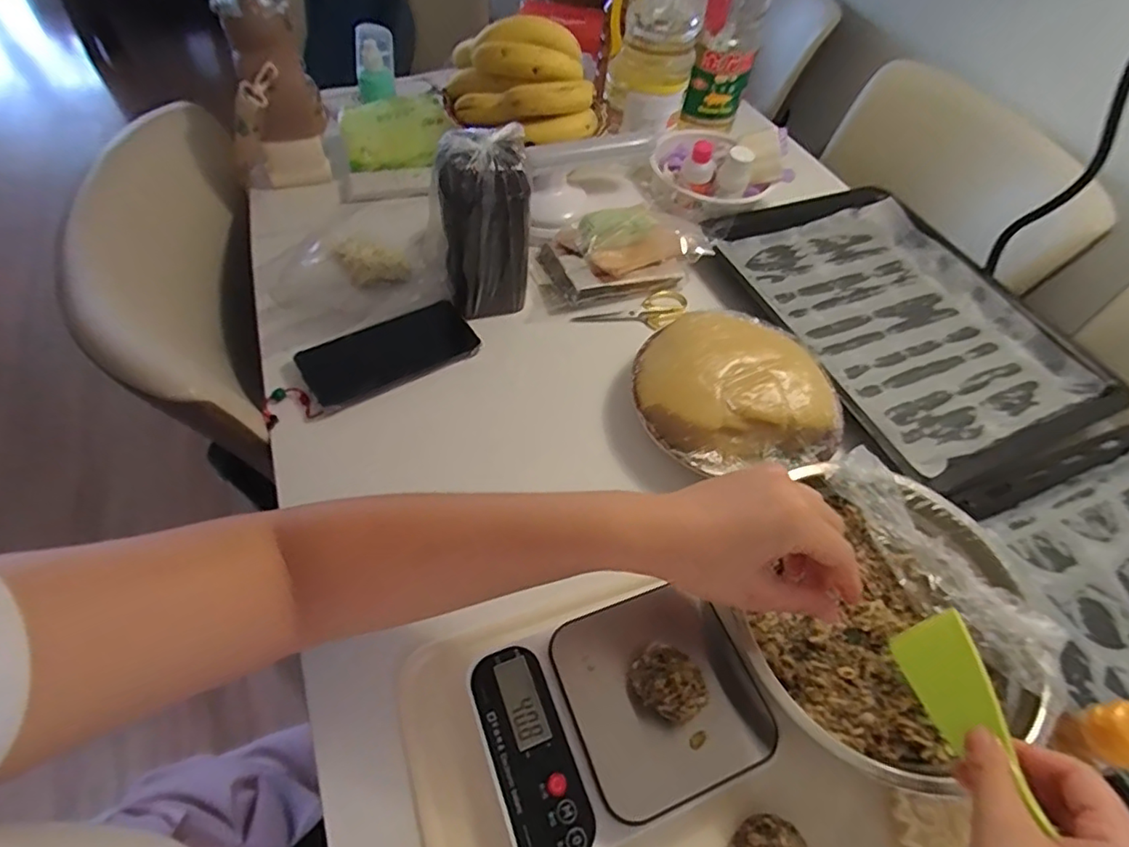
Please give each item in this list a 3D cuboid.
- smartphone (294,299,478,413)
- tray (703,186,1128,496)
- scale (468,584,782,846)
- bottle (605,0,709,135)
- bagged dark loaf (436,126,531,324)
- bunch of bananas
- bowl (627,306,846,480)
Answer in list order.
[{"bbox_3d":[-0.172,-0.072,0.563,0.158,0.013,0.086,-27,61,-22],"label":"smartphone"},{"bbox_3d":[0.375,-0.122,0.653,0.315,0.036,0.392,-20,59,-18],"label":"tray"},{"bbox_3d":[0.038,0.195,0.389,0.179,0.037,0.128,-15,58,-16],"label":"scale"},{"bbox_3d":[0.115,-0.491,0.695,0.101,0.227,0.114,13,54,1],"label":"bottle"},{"bbox_3d":[-0.075,-0.184,0.553,0.080,0.172,0.056,-6,56,-9],"label":"bagged dark loaf"},{"bbox_3d":[-0.047,-0.415,0.686,0.195,0.100,0.118,8,54,-2],"label":"bunch of bananas"},{"bbox_3d":[0.156,-0.028,0.541,0.183,0.067,0.163,-8,56,-11],"label":"bowl"}]

